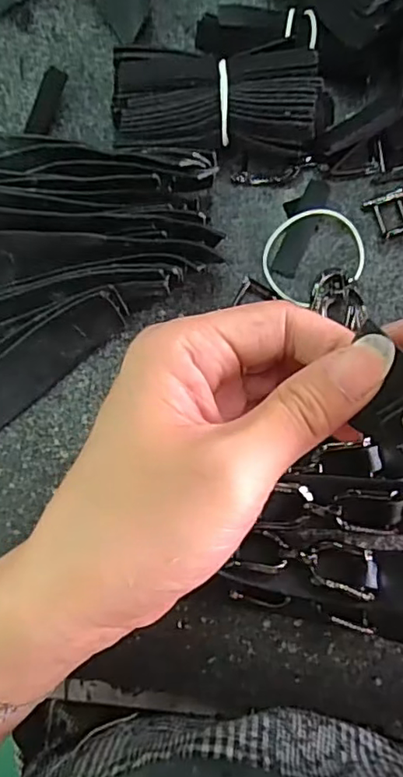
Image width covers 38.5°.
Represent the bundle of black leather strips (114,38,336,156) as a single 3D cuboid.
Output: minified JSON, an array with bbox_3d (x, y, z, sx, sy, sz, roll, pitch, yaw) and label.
[{"bbox_3d":[0.010,-0.129,0.264,0.094,0.033,0.045,-1,87,4],"label":"bundle of black leather strips"}]

